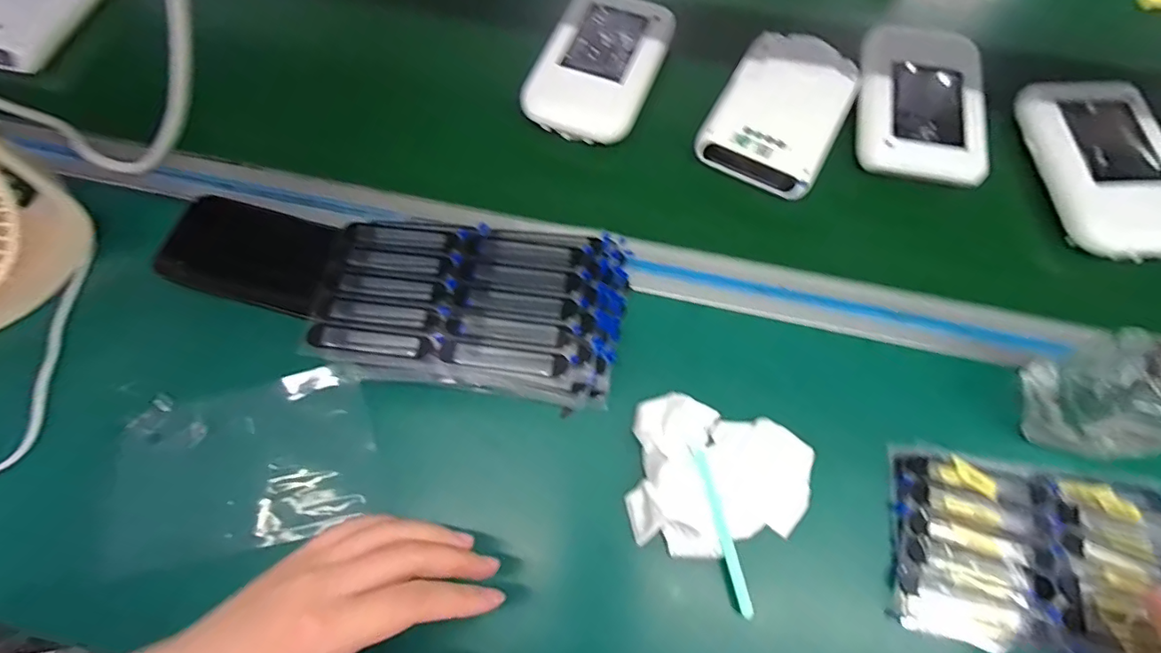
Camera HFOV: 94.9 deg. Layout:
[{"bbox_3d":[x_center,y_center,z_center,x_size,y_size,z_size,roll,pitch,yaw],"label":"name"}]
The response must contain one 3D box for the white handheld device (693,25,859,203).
[{"bbox_3d":[0.171,-0.186,0.449,0.099,0.024,0.152,28,71,10],"label":"white handheld device"}]

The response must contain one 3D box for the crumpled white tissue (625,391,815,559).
[{"bbox_3d":[0.085,0.096,0.331,0.113,0.026,0.094,19,70,7],"label":"crumpled white tissue"}]

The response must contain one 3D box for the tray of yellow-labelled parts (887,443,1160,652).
[{"bbox_3d":[0.278,0.137,0.317,0.173,0.018,0.107,9,69,3],"label":"tray of yellow-labelled parts"}]

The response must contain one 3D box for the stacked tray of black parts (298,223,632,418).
[{"bbox_3d":[-0.070,-0.013,0.364,0.195,0.047,0.118,8,69,3],"label":"stacked tray of black parts"}]

